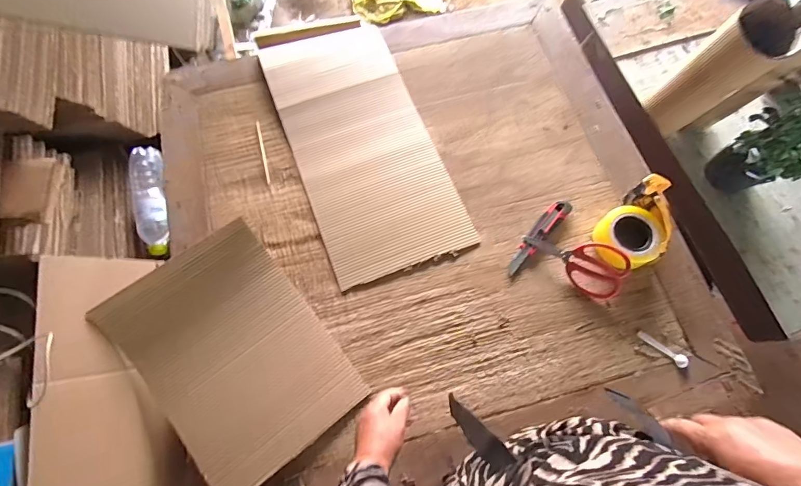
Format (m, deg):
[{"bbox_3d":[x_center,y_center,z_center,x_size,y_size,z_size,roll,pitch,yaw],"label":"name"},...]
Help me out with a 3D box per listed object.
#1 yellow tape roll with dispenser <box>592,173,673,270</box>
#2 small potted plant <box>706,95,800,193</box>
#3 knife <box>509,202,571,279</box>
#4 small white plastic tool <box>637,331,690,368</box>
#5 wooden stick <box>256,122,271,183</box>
[{"bbox_3d":[0.464,-0.032,0.750,0.182,0.069,0.118,-40,78,-14],"label":"yellow tape roll with dispenser"},{"bbox_3d":[0.896,-0.231,0.920,0.130,0.285,0.168,-22,75,-9],"label":"small potted plant"},{"bbox_3d":[0.271,-0.015,0.762,0.035,0.016,0.188,42,75,10],"label":"knife"},{"bbox_3d":[0.478,0.196,0.706,0.094,0.014,0.023,32,75,8],"label":"small white plastic tool"},{"bbox_3d":[-0.297,-0.197,0.833,0.009,0.009,0.153,-13,74,-5],"label":"wooden stick"}]

